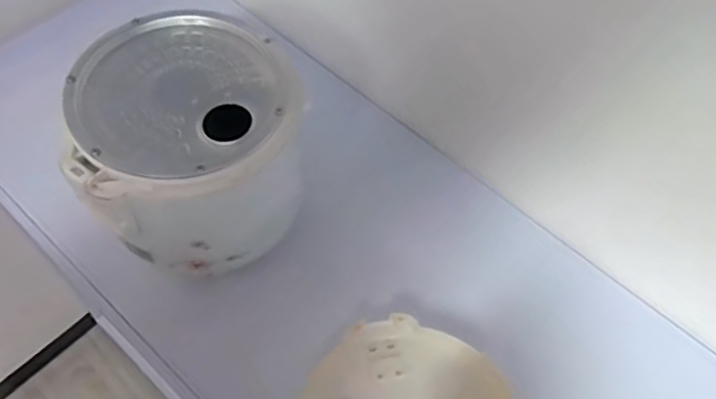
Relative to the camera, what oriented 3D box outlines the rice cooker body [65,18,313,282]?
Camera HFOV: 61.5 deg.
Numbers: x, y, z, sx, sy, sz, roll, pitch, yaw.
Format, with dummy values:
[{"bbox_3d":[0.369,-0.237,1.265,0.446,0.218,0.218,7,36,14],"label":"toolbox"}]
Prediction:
[{"bbox_3d":[-0.158,-0.056,0.591,0.197,0.163,0.199,-7,60,-9],"label":"rice cooker body"}]

